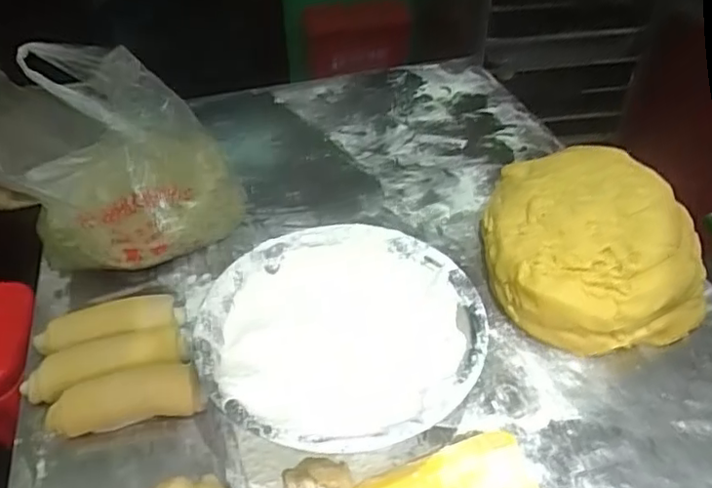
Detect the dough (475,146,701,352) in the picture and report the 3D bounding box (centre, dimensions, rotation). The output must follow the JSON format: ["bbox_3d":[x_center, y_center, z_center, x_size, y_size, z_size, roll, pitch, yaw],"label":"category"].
[{"bbox_3d":[0.269,-0.008,0.720,0.218,0.111,0.267,-5,42,-5],"label":"dough"}]

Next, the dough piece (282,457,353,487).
[{"bbox_3d":[-0.033,0.215,0.532,0.059,0.029,0.047,-14,43,-15],"label":"dough piece"}]

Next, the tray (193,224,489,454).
[{"bbox_3d":[-0.013,0.103,0.621,0.268,0.083,0.273,30,50,30],"label":"tray"}]

